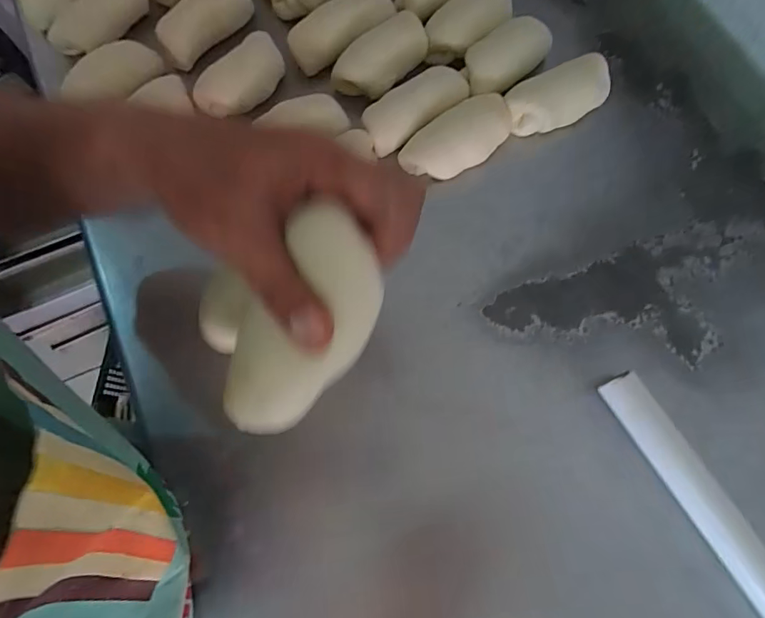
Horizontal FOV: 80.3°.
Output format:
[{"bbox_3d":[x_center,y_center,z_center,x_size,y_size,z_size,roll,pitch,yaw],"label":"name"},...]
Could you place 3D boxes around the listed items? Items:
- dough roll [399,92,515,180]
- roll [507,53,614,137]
[{"bbox_3d":[0.077,-0.173,0.464,0.119,0.034,0.053,-34,75,-9],"label":"dough roll"},{"bbox_3d":[0.184,-0.222,0.475,0.114,0.034,0.053,-26,74,-7],"label":"roll"}]

